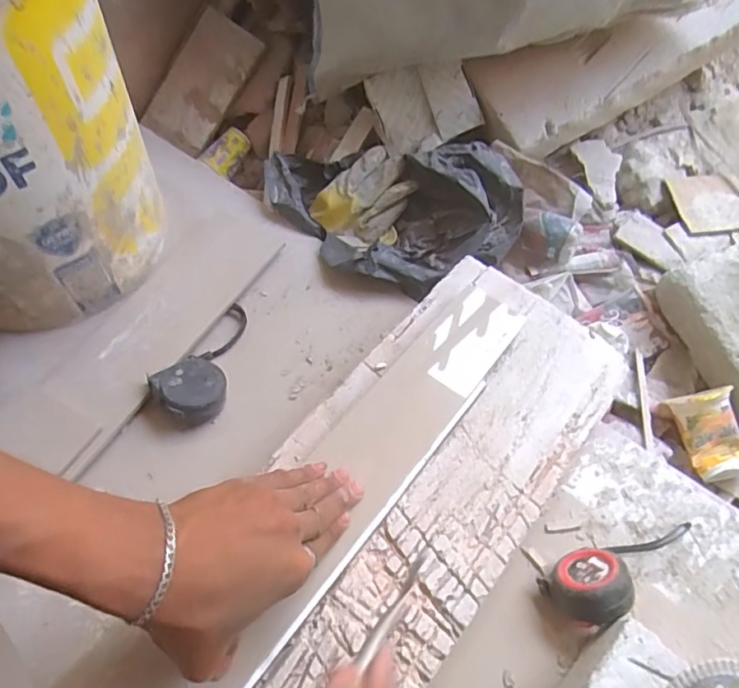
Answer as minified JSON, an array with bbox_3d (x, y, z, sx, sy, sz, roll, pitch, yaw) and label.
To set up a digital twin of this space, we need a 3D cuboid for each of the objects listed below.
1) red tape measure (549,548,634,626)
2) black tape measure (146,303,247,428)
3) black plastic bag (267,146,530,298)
[{"bbox_3d":[0.184,0.203,0.468,0.064,0.037,0.062,-25,15,-7],"label":"red tape measure"},{"bbox_3d":[-0.179,0.013,0.587,0.077,0.040,0.152,3,59,0],"label":"black tape measure"},{"bbox_3d":[0.024,-0.162,0.682,0.315,0.084,0.218,5,59,1],"label":"black plastic bag"}]

